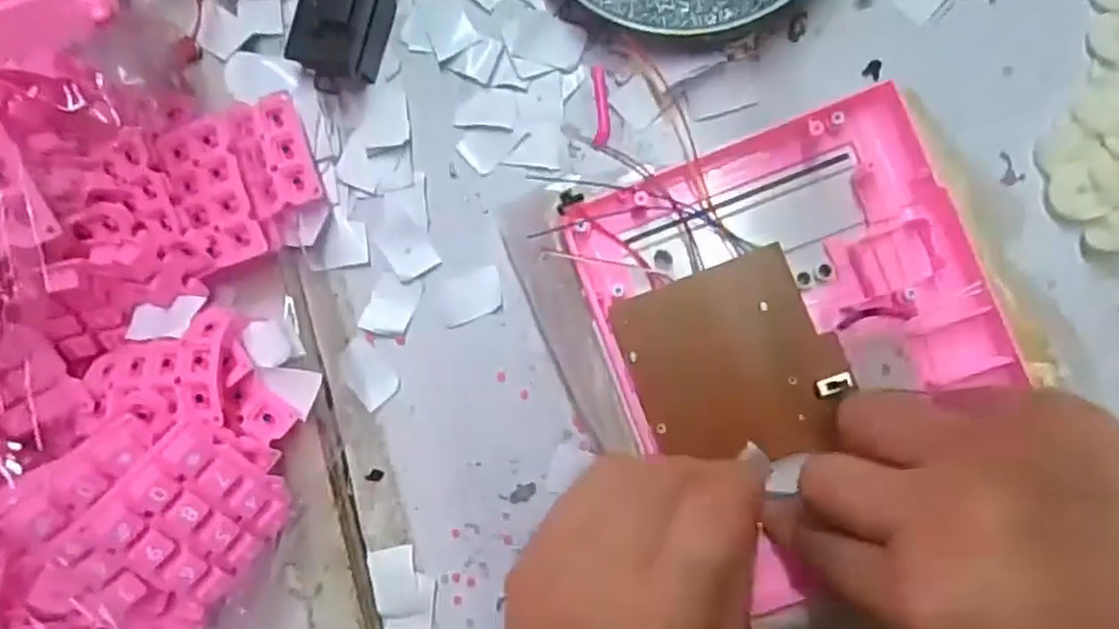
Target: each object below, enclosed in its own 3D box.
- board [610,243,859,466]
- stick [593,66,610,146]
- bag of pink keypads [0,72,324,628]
[{"bbox_3d":[0.064,0.019,0.274,0.071,0.012,0.073,-20,82,4],"label":"board"},{"bbox_3d":[0.018,-0.092,0.330,0.007,0.004,0.035,0,86,8],"label":"stick"},{"bbox_3d":[-0.204,0.017,0.282,0.188,0.106,0.227,0,86,8],"label":"bag of pink keypads"}]

